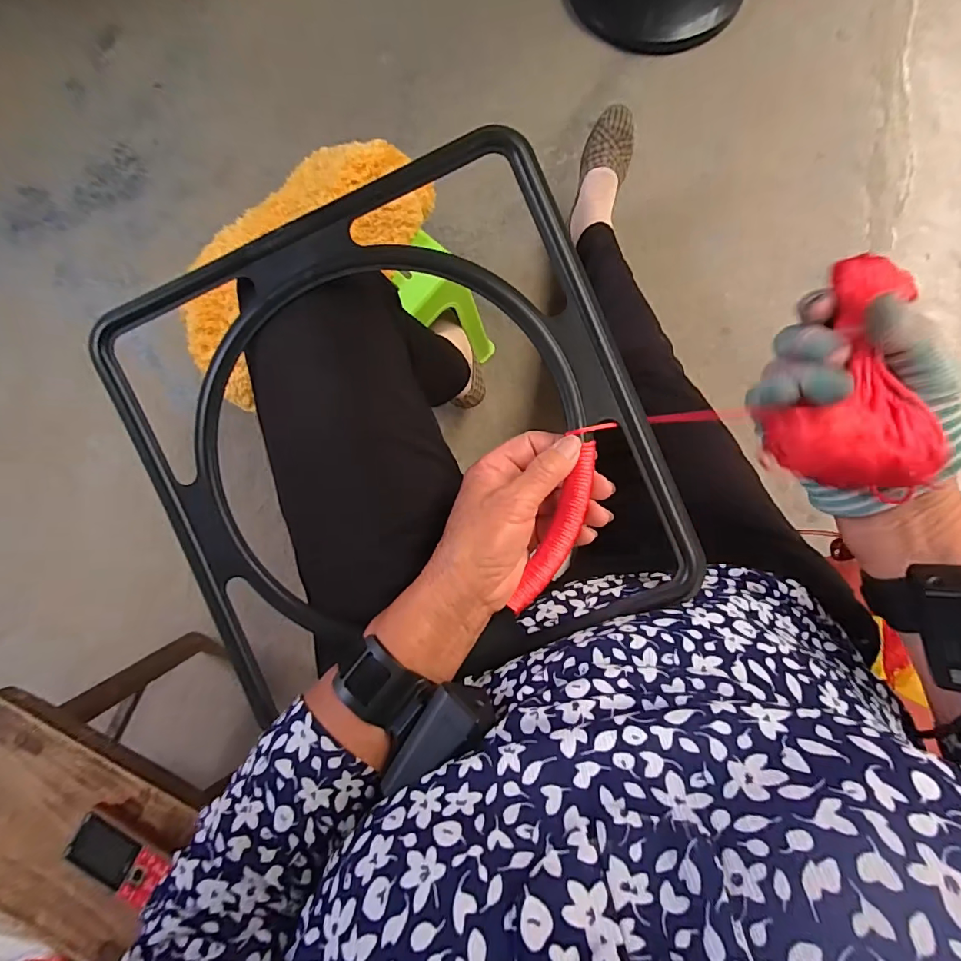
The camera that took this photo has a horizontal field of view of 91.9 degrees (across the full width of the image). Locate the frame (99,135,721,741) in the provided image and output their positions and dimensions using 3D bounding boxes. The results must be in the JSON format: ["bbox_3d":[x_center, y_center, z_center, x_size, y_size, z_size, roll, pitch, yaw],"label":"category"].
[{"bbox_3d":[-0.064,-0.022,0.318,0.333,0.027,0.320,-22,91,8],"label":"frame"}]

